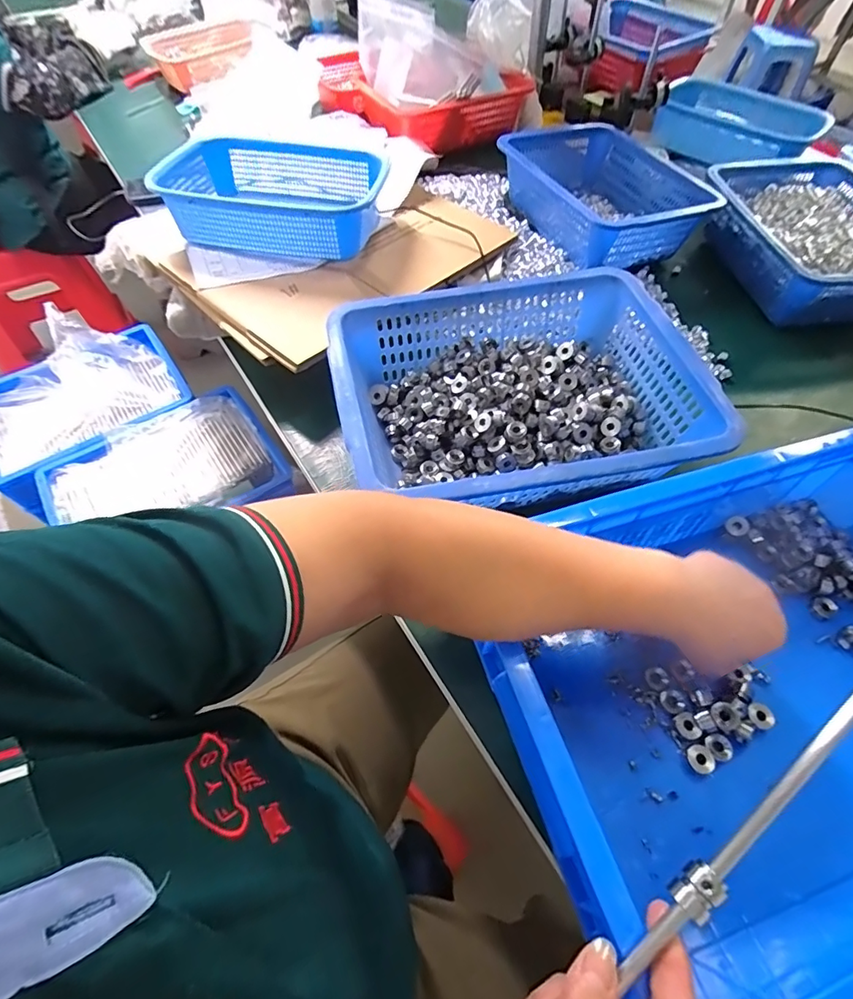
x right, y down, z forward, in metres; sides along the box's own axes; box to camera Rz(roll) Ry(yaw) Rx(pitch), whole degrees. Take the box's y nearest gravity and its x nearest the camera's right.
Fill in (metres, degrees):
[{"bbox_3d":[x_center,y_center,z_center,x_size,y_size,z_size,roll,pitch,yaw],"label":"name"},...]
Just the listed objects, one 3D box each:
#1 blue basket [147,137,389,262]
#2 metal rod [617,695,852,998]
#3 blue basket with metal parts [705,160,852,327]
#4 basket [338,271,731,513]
[{"bbox_3d":[-0.205,-0.422,0.679,0.298,0.076,0.197,10,58,5],"label":"blue basket"},{"bbox_3d":[0.169,0.160,0.246,0.207,0.010,0.015,-43,67,-7],"label":"metal rod"},{"bbox_3d":[0.553,-0.370,0.712,0.231,0.099,0.312,-6,58,-5],"label":"blue basket with metal parts"},{"bbox_3d":[0.089,-0.104,0.514,0.348,0.099,0.278,-11,58,-8],"label":"basket"}]

